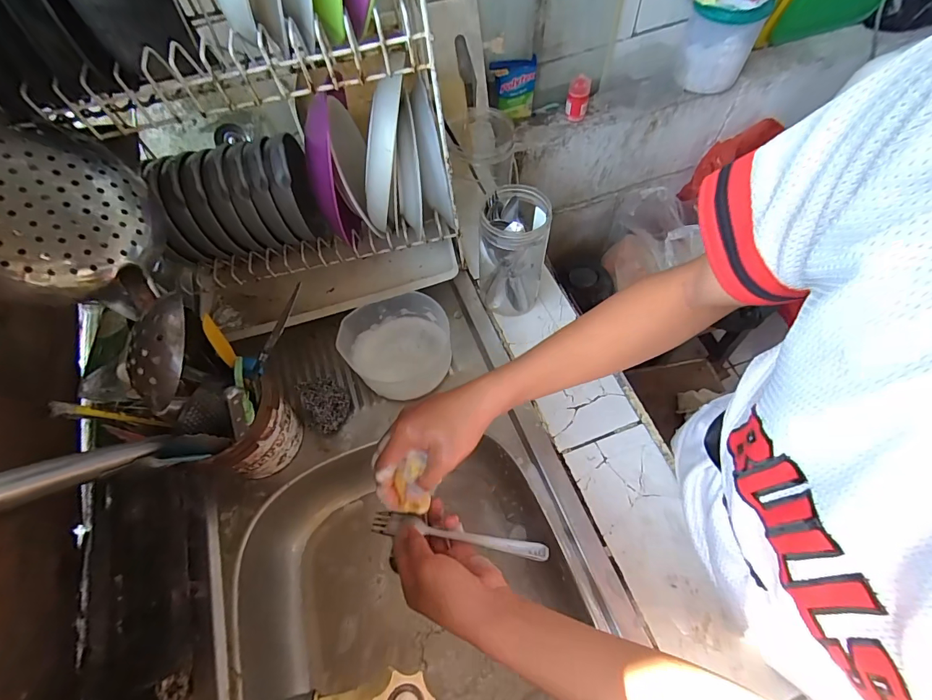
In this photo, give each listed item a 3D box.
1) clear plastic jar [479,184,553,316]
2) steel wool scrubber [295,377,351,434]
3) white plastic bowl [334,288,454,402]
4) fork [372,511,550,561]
[{"bbox_3d":[0.063,-0.130,0.569,0.087,0.168,0.084,-1,62,3],"label":"clear plastic jar"},{"bbox_3d":[-0.192,0.069,0.560,0.056,0.036,0.075,-33,65,-13],"label":"steel wool scrubber"},{"bbox_3d":[-0.095,-0.011,0.584,0.138,0.053,0.135,-1,62,3],"label":"white plastic bowl"},{"bbox_3d":[-0.009,0.185,0.414,0.178,0.014,0.021,5,62,12],"label":"fork"}]

